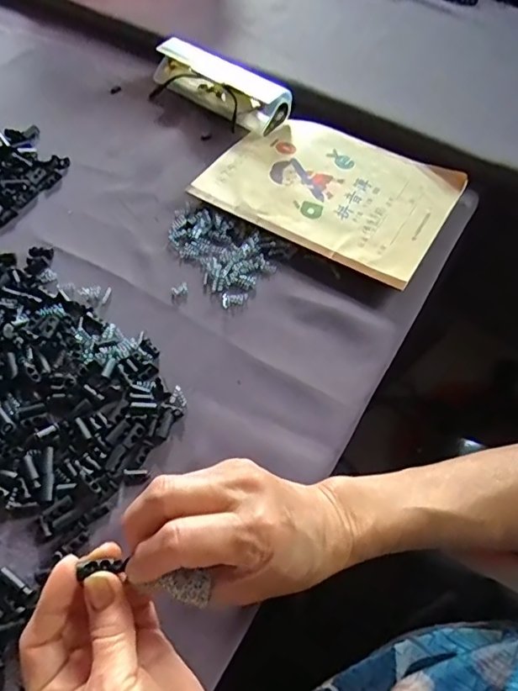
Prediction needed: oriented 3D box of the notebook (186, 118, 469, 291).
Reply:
[{"bbox_3d":[0.061,-0.140,0.459,0.202,0.008,0.137,28,63,16],"label":"notebook"}]

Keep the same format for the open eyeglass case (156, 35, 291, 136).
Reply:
[{"bbox_3d":[-0.040,-0.261,0.516,0.153,0.030,0.040,34,65,18],"label":"open eyeglass case"}]

